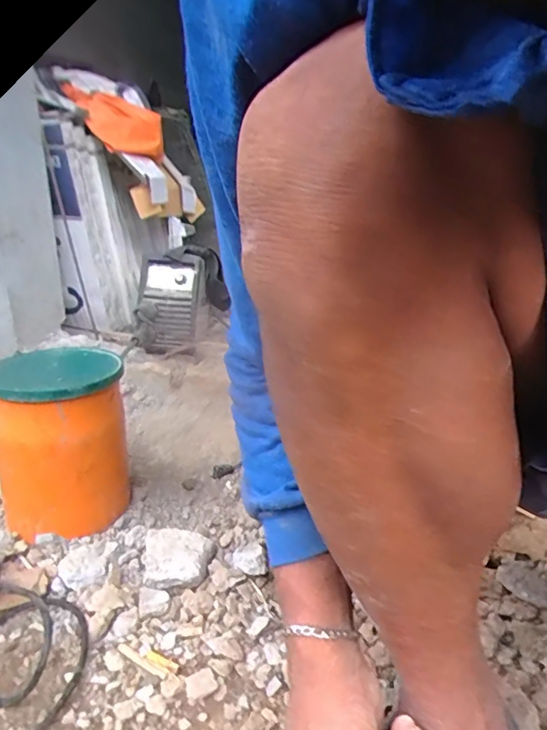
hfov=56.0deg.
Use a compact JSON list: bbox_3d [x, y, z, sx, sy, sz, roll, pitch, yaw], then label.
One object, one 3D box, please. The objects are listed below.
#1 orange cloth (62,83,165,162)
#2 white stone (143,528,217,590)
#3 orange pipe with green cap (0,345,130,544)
[{"bbox_3d":[-0.431,-0.663,1.409,0.252,0.183,0.299,-7,20,-16],"label":"orange cloth"},{"bbox_3d":[-0.115,0.228,0.615,0.086,0.035,0.082,-3,19,-5],"label":"white stone"},{"bbox_3d":[-0.282,0.104,0.696,0.155,0.209,0.146,-8,20,-18],"label":"orange pipe with green cap"}]

